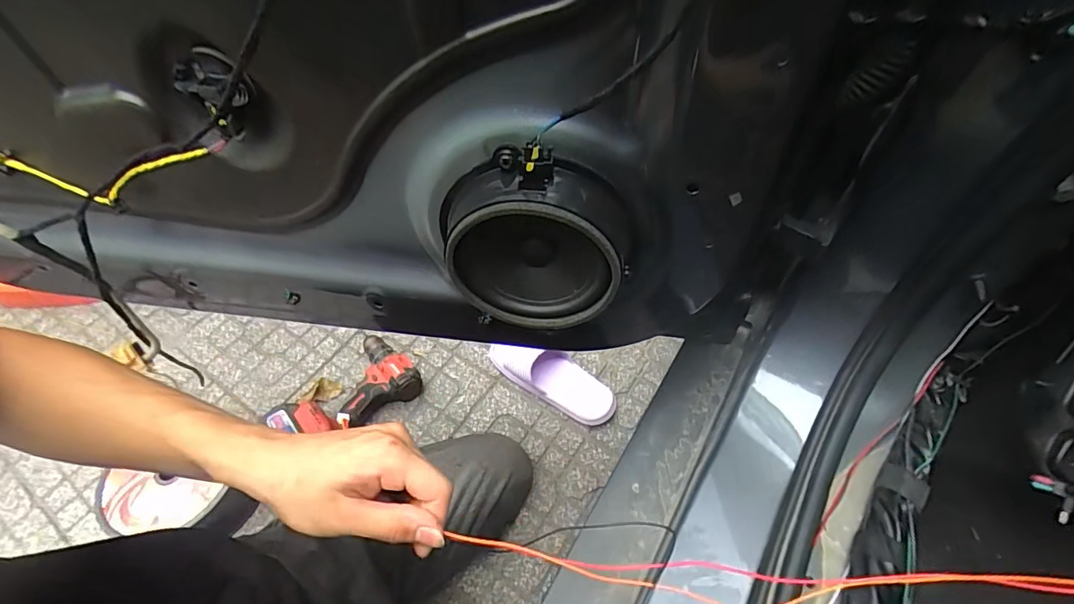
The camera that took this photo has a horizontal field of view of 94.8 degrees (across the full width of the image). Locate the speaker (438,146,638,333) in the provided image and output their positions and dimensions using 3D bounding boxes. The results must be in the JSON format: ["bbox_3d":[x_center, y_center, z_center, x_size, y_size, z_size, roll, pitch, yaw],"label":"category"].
[{"bbox_3d":[-0.002,-0.039,0.354,0.134,0.135,0.050,5,52,6],"label":"speaker"}]

